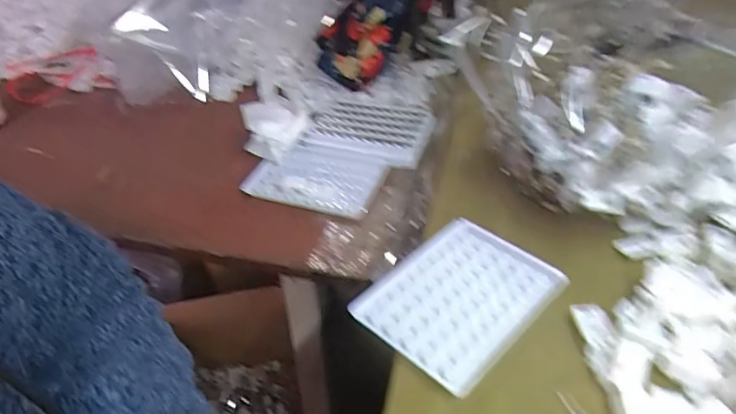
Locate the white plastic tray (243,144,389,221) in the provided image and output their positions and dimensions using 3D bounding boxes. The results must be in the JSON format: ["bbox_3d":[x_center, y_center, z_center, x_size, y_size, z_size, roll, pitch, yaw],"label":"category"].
[{"bbox_3d":[-0.056,-0.031,0.545,0.135,0.020,0.085,11,42,15],"label":"white plastic tray"}]

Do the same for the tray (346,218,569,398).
[{"bbox_3d":[0.063,0.061,0.370,0.128,0.008,0.101,-34,50,-32],"label":"tray"}]

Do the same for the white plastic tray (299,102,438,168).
[{"bbox_3d":[0.005,-0.087,0.596,0.133,0.029,0.097,9,42,14],"label":"white plastic tray"}]

